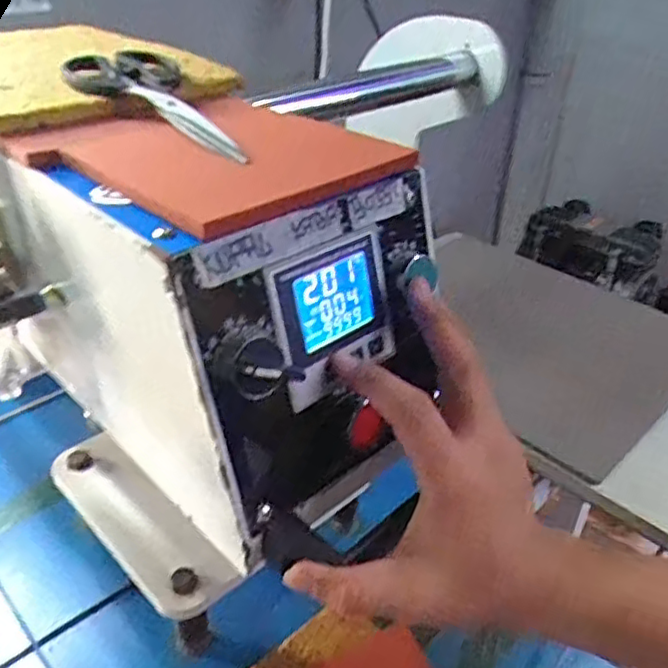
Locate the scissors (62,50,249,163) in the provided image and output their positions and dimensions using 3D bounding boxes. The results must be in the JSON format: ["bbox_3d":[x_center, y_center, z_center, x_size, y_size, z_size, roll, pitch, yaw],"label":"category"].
[{"bbox_3d":[-0.101,-0.130,0.364,0.066,0.010,0.175,-17,43,-28],"label":"scissors"}]

